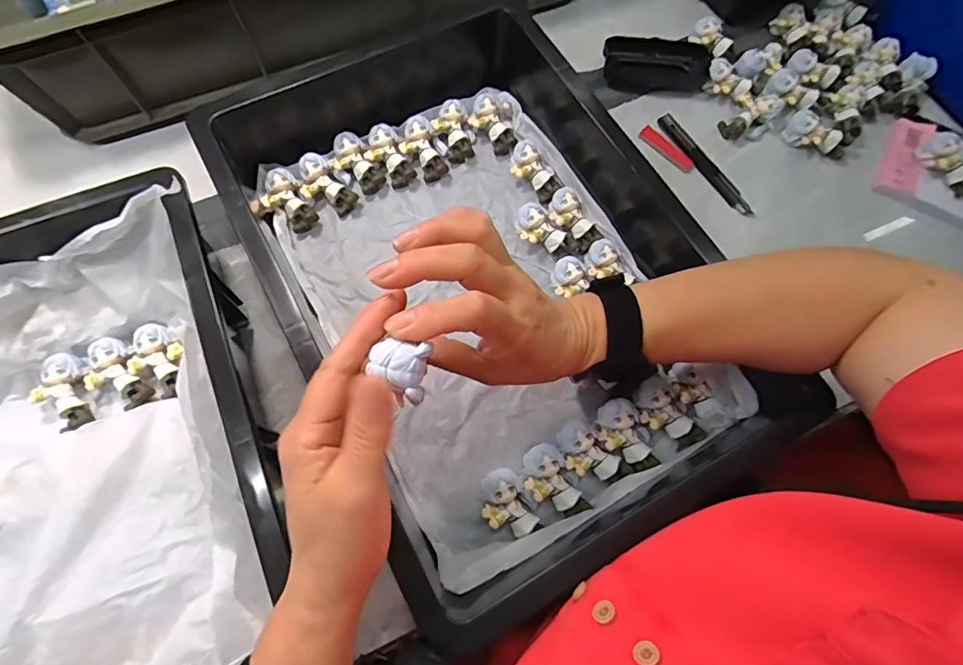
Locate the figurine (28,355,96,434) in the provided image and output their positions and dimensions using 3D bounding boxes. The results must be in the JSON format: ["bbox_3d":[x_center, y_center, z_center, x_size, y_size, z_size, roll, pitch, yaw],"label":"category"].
[{"bbox_3d":[-0.332,0.051,0.388,0.032,0.019,0.064,-19,73,-8],"label":"figurine"}]

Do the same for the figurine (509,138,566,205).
[{"bbox_3d":[0.053,-0.158,0.481,0.040,0.026,0.063,-30,75,-11],"label":"figurine"}]

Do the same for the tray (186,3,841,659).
[{"bbox_3d":[-0.004,-0.064,0.422,0.342,0.090,0.513,-28,75,-11],"label":"tray"}]

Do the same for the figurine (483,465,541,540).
[{"bbox_3d":[0.020,0.131,0.373,0.038,0.022,0.052,-34,76,-12],"label":"figurine"}]

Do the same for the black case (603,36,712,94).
[{"bbox_3d":[0.191,-0.296,0.539,0.110,0.032,0.052,5,71,0],"label":"black case"}]

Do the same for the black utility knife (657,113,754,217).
[{"bbox_3d":[0.231,-0.175,0.510,0.016,0.016,0.139,-29,75,-11],"label":"black utility knife"}]

